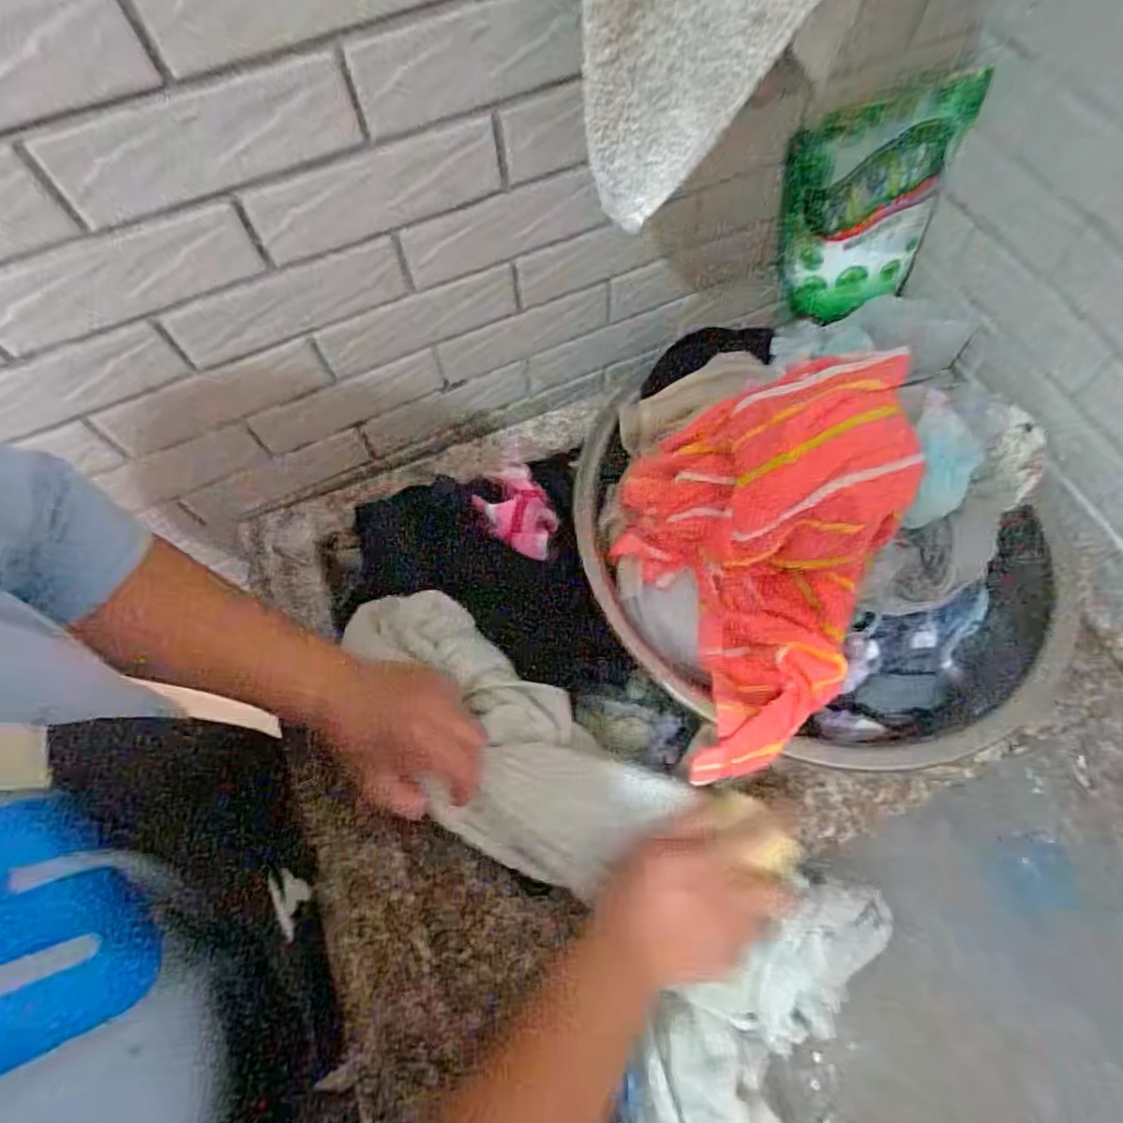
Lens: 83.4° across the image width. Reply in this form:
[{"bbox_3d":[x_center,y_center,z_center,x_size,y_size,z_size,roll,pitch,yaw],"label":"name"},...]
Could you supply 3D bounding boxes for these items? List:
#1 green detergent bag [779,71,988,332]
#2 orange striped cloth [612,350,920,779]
[{"bbox_3d":[0.249,-0.279,0.517,0.141,0.158,0.048,-20,65,-6],"label":"green detergent bag"},{"bbox_3d":[0.132,-0.004,0.393,0.163,0.140,0.209,-19,65,-6],"label":"orange striped cloth"}]

